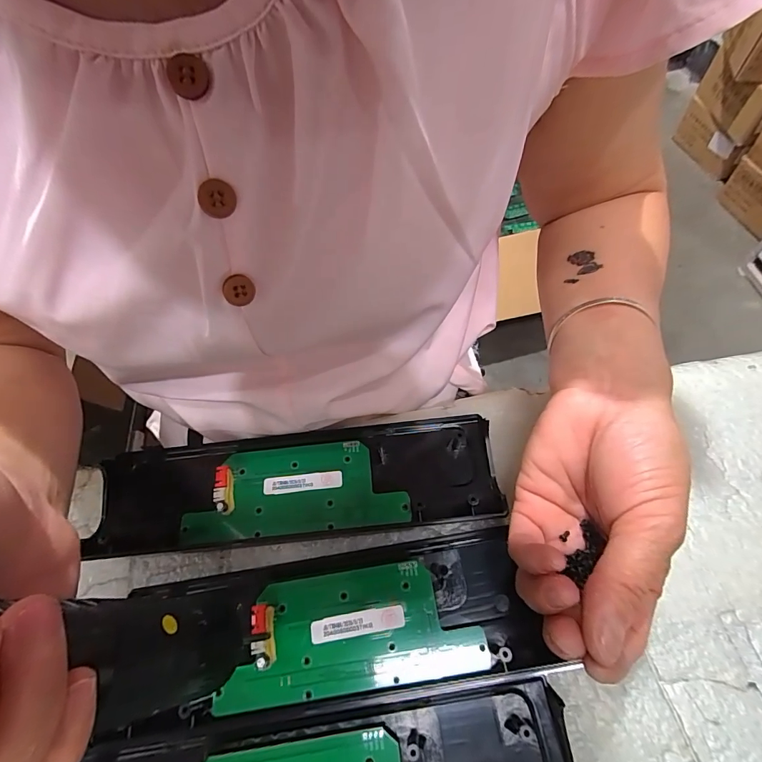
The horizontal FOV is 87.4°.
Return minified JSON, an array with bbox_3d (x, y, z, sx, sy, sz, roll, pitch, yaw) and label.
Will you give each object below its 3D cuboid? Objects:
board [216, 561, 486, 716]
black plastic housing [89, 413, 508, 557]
[{"bbox_3d":[-0.015,0.131,0.210,0.128,0.011,0.054,-10,59,0],"label":"board"},{"bbox_3d":[-0.053,0.063,0.252,0.241,0.017,0.070,-7,62,1],"label":"black plastic housing"}]

